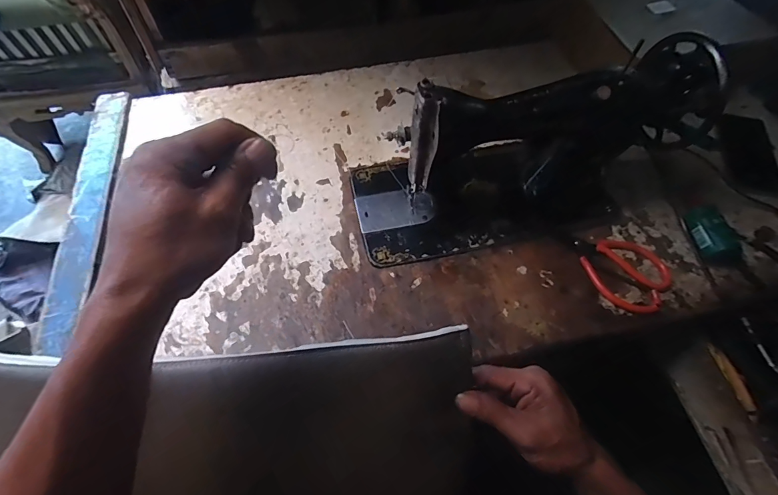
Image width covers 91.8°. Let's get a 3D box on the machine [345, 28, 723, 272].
[{"bbox_3d":[0.165,-0.129,0.484,0.405,0.203,0.164,-10,62,-9],"label":"machine"}]

